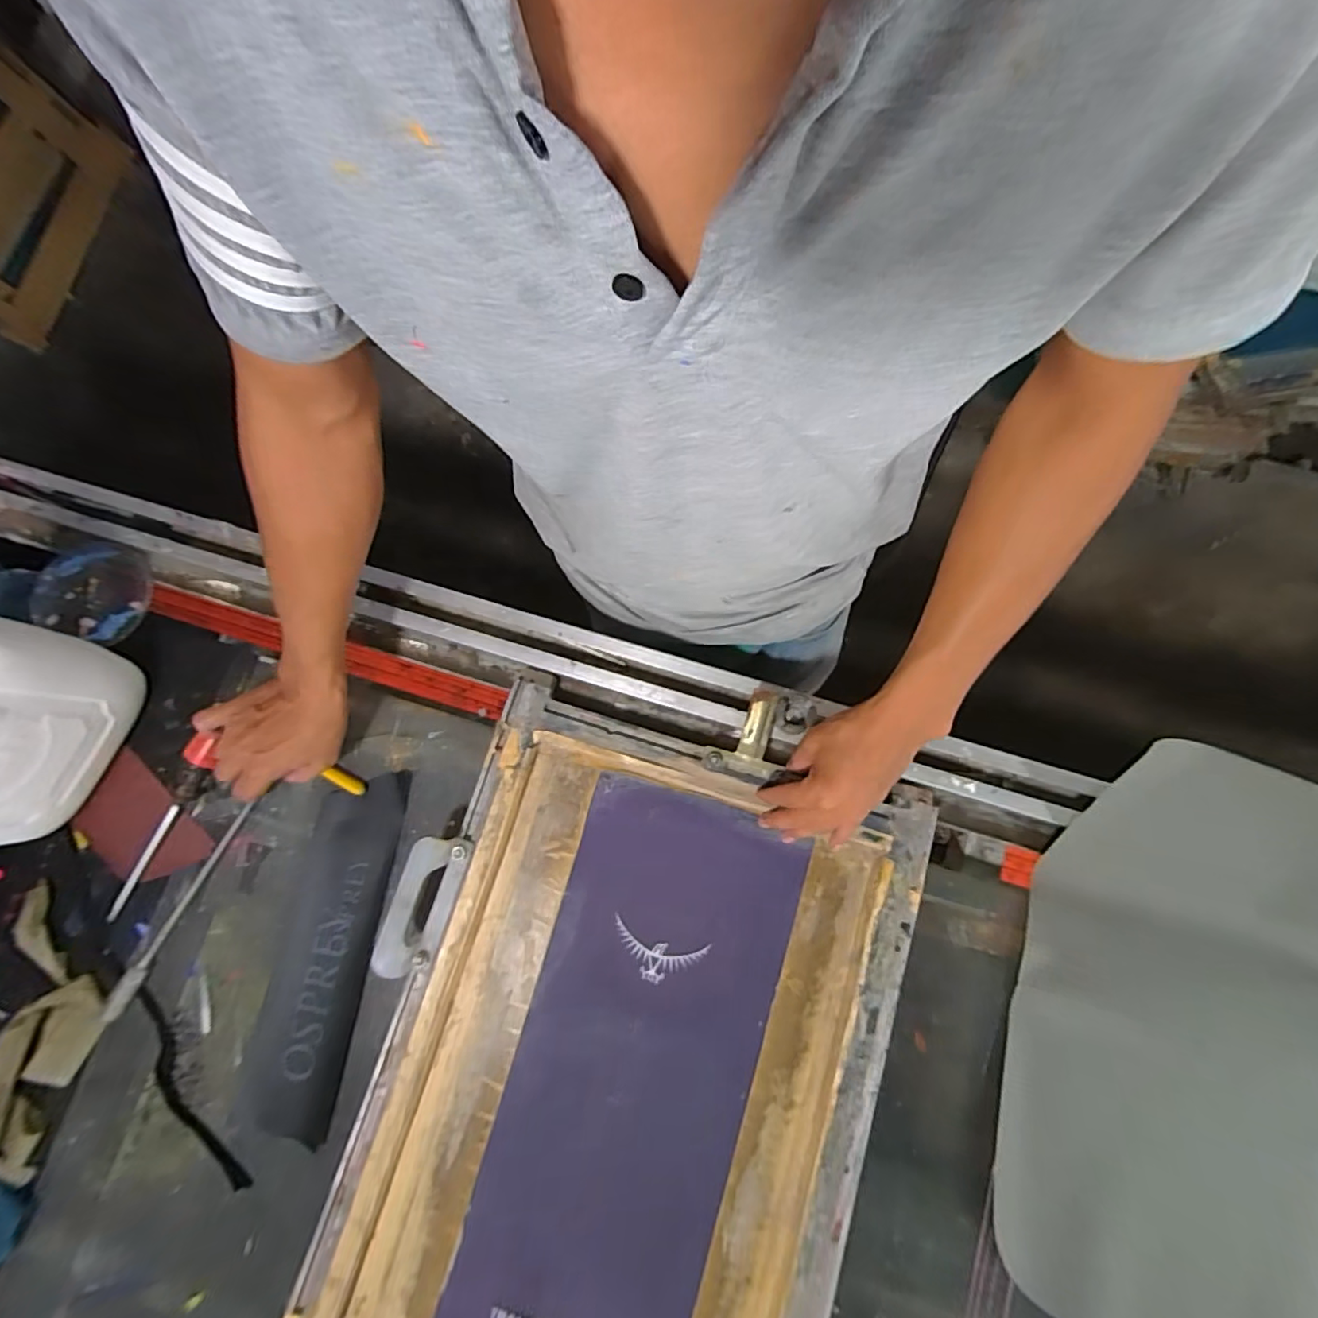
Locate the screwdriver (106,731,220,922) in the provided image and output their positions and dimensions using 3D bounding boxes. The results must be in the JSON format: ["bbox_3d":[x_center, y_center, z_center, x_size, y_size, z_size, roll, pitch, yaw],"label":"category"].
[{"bbox_3d":[-0.476,0.159,0.544,0.022,0.028,0.188,28,90,7],"label":"screwdriver"}]

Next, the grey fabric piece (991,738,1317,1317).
[{"bbox_3d":[0.477,0.339,0.461,0.309,0.128,0.469,14,79,4],"label":"grey fabric piece"}]

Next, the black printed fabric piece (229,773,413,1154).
[{"bbox_3d":[-0.319,0.274,0.546,0.085,0.010,0.320,11,79,-7],"label":"black printed fabric piece"}]

